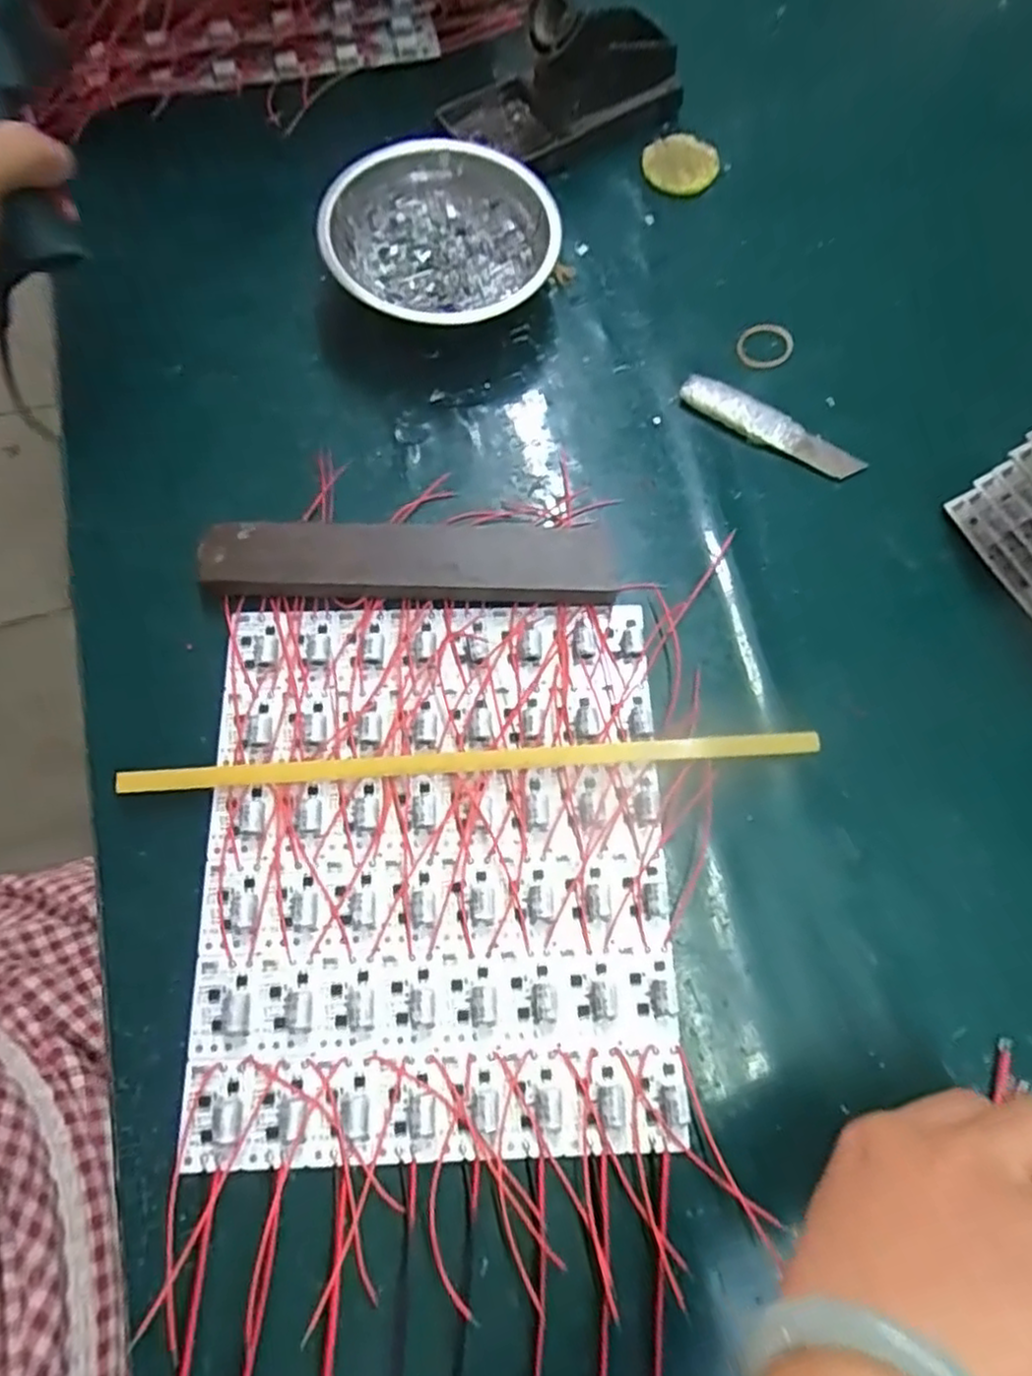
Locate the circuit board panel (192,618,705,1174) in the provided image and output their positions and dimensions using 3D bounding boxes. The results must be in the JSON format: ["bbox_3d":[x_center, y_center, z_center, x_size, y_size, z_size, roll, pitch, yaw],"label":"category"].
[{"bbox_3d":[-0.036,0.074,0.314,0.198,0.015,0.238,-2,74,0],"label":"circuit board panel"}]

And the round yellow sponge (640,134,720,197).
[{"bbox_3d":[0.105,-0.332,0.449,0.047,0.006,0.040,0,85,-7],"label":"round yellow sponge"}]

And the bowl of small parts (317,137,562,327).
[{"bbox_3d":[-0.039,-0.247,0.402,0.123,0.057,0.121,0,74,1],"label":"bowl of small parts"}]

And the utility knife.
[{"bbox_3d":[0.140,-0.144,0.388,0.104,0.010,0.023,30,77,9],"label":"utility knife"}]

